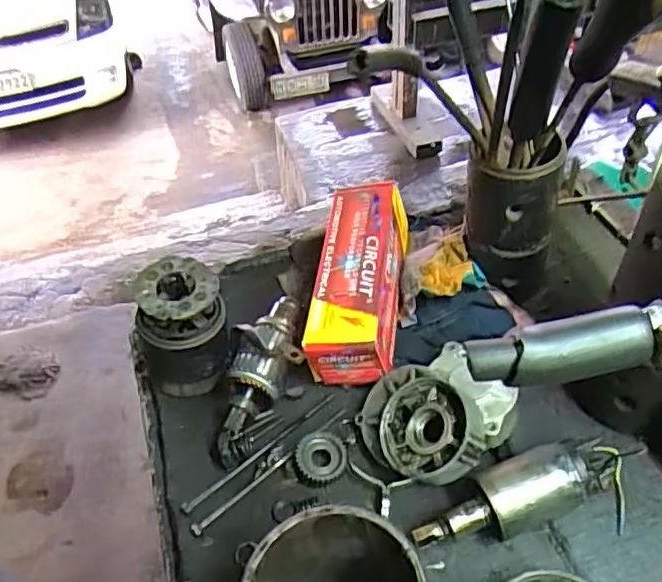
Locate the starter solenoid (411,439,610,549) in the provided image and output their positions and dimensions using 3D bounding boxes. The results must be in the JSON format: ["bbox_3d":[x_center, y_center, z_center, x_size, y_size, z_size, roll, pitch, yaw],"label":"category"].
[{"bbox_3d":[0.134,0.157,0.467,0.150,0.048,0.048,-18,48,-12],"label":"starter solenoid"}]

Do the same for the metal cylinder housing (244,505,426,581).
[{"bbox_3d":[0.006,0.208,0.394,0.103,0.113,0.103,-2,46,3],"label":"metal cylinder housing"}]

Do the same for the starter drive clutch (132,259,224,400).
[{"bbox_3d":[-0.135,0.034,0.567,0.079,0.114,0.070,-17,48,-11],"label":"starter drive clutch"}]

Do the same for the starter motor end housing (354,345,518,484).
[{"bbox_3d":[0.087,0.100,0.519,0.113,0.060,0.110,-2,46,3],"label":"starter motor end housing"}]

